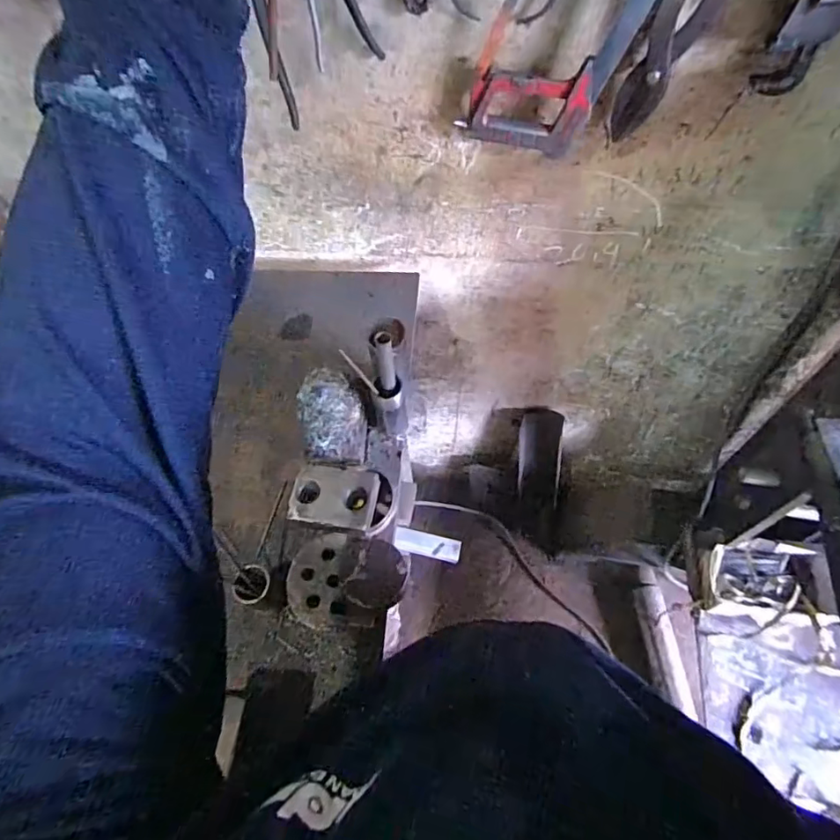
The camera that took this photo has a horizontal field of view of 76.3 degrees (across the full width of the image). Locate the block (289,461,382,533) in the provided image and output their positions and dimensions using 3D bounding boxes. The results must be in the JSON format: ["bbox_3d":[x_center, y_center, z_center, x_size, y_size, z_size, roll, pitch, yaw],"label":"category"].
[{"bbox_3d":[-0.104,0.091,0.656,0.101,0.030,0.083,5,60,7],"label":"block"}]

